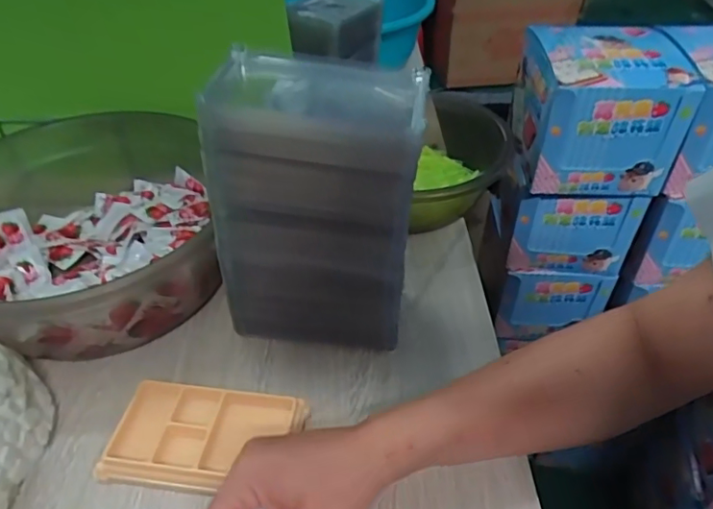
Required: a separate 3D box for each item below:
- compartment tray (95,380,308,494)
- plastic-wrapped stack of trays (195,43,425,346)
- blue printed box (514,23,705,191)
[{"bbox_3d":[-0.110,0.133,0.402,0.131,0.014,0.074,5,42,7],"label":"compartment tray"},{"bbox_3d":[-0.028,-0.030,0.418,0.145,0.223,0.077,4,42,6],"label":"plastic-wrapped stack of trays"},{"bbox_3d":[0.268,-0.171,0.629,0.152,0.130,0.160,1,42,3],"label":"blue printed box"}]

